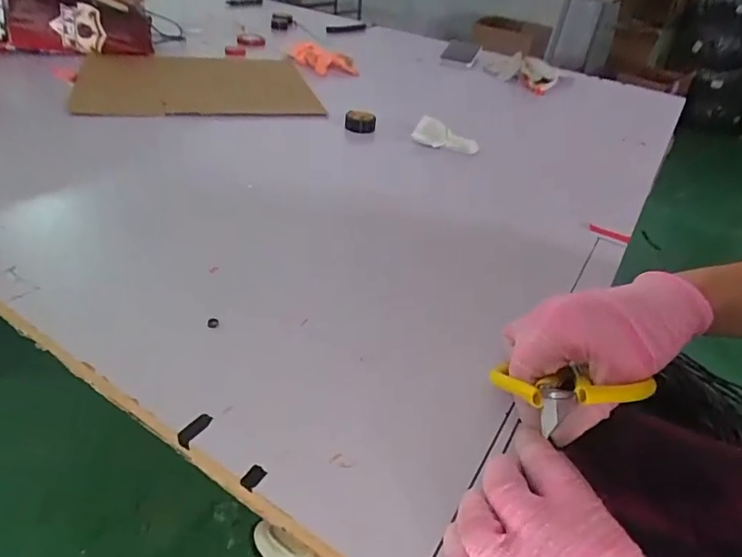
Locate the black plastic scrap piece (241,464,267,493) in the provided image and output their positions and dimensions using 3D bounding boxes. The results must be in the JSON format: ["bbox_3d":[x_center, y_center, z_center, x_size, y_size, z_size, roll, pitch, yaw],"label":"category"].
[{"bbox_3d":[-0.067,0.113,0.278,0.009,0.005,0.013,27,41,23],"label":"black plastic scrap piece"}]

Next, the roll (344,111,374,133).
[{"bbox_3d":[-0.016,-0.234,0.735,0.044,0.022,0.044,5,37,-4],"label":"roll"}]

